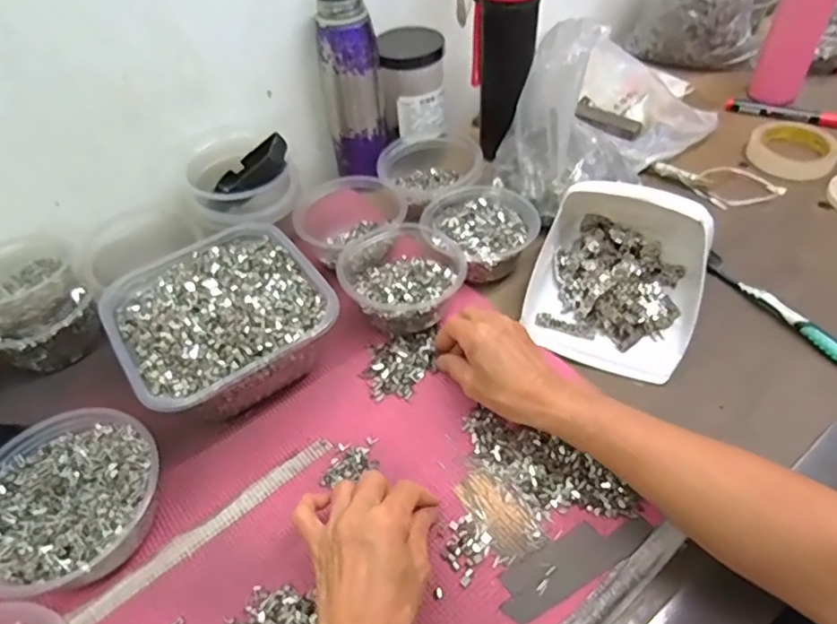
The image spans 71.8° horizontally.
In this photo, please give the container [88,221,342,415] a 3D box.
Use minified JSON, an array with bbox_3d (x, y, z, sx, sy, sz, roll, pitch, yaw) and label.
[{"bbox_3d":[-0.175,0.011,0.524,0.170,0.081,0.175,-31,52,-21],"label":"container"}]

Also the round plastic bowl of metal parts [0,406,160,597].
[{"bbox_3d":[-0.258,0.144,0.432,0.125,0.058,0.132,-3,48,3],"label":"round plastic bowl of metal parts"}]

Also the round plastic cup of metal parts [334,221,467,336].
[{"bbox_3d":[-0.015,-0.033,0.565,0.116,0.057,0.120,-2,49,2],"label":"round plastic cup of metal parts"}]

